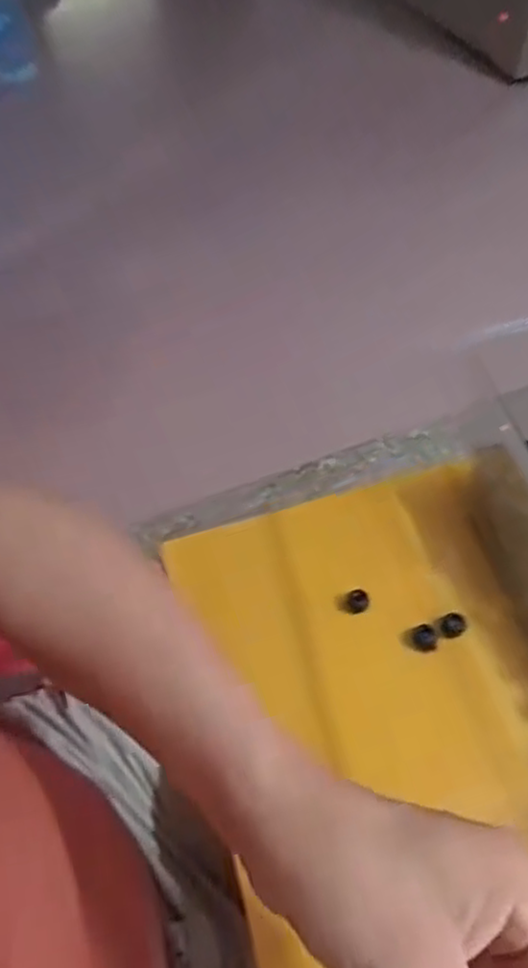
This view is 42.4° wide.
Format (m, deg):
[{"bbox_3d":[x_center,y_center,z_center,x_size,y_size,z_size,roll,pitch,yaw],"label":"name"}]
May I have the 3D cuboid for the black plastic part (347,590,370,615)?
[{"bbox_3d":[0.062,0.078,0.450,0.014,0.010,0.013,-2,54,2],"label":"black plastic part"}]

